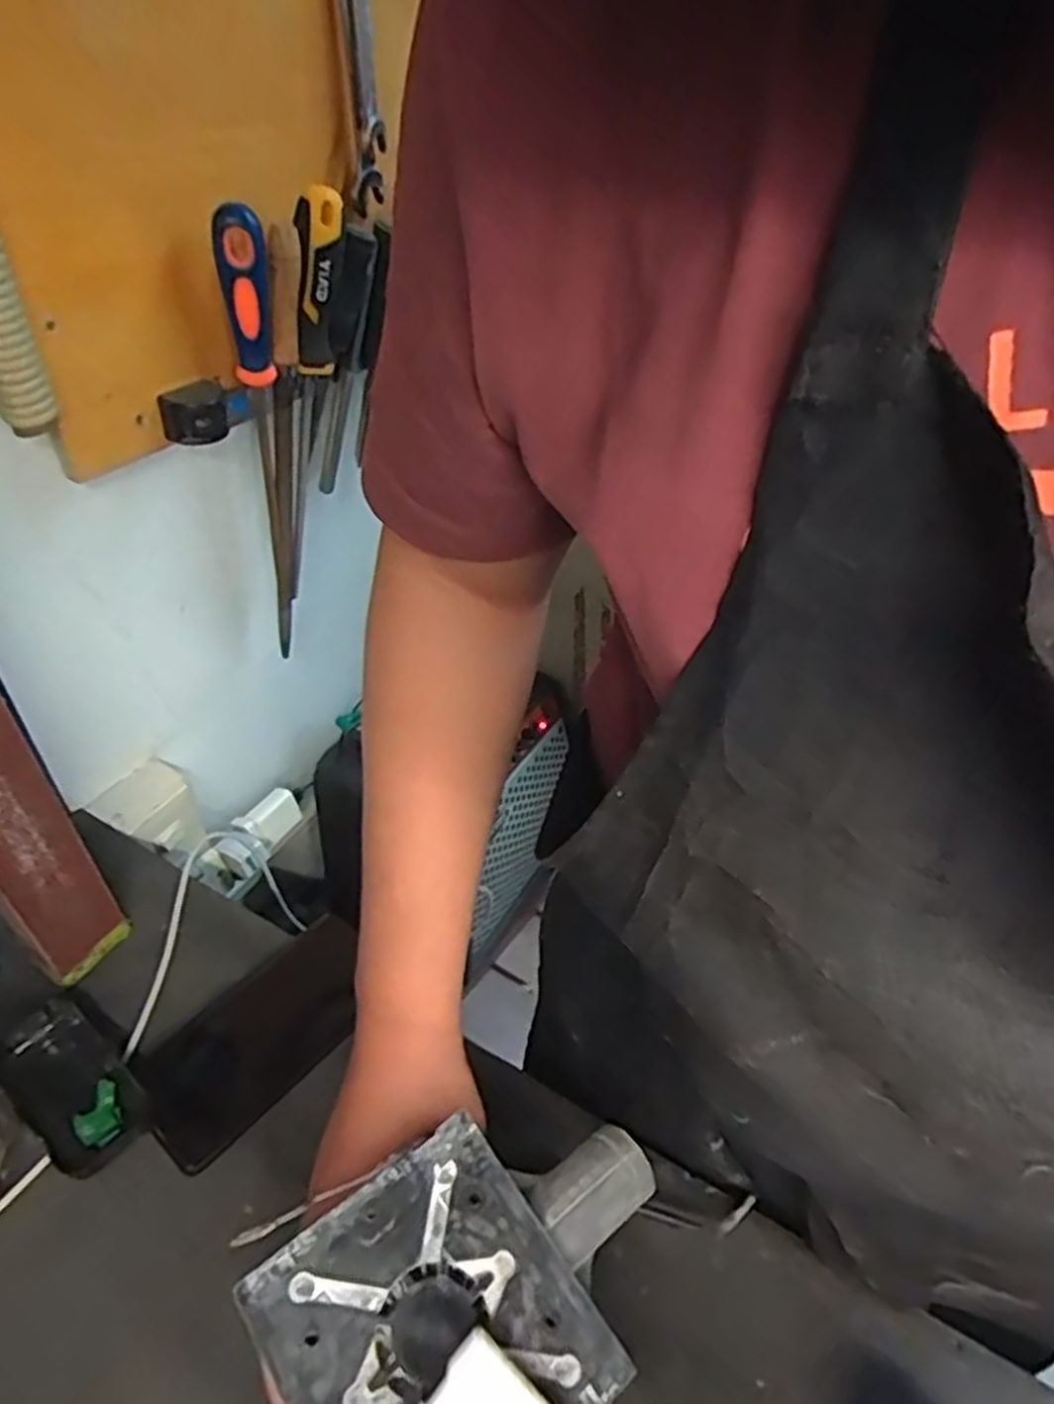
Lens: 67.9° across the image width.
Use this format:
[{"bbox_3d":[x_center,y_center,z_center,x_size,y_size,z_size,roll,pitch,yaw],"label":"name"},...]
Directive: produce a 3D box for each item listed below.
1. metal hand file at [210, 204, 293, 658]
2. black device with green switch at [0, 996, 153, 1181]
[{"bbox_3d":[-0.187,-0.172,0.573,0.037,0.331,0.044,-9,46,-14],"label":"metal hand file"},{"bbox_3d":[-0.266,0.227,0.461,0.107,0.025,0.054,32,48,24],"label":"black device with green switch"}]

